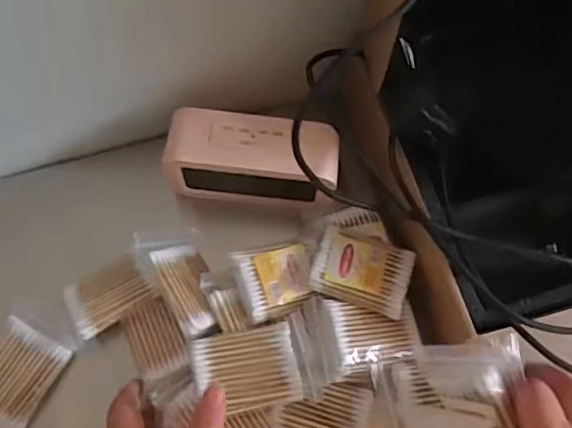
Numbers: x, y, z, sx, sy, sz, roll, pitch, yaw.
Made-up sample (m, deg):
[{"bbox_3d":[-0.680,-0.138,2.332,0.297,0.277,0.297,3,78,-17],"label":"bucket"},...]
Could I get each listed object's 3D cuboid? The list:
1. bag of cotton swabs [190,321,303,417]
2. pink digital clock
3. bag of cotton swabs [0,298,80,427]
[{"bbox_3d":[-0.027,0.109,0.423,0.070,0.014,0.055,-11,70,-6],"label":"bag of cotton swabs"},{"bbox_3d":[-0.032,-0.043,0.484,0.130,0.073,0.052,7,69,1],"label":"pink digital clock"},{"bbox_3d":[-0.204,0.117,0.457,0.059,0.014,0.087,26,71,8],"label":"bag of cotton swabs"}]

